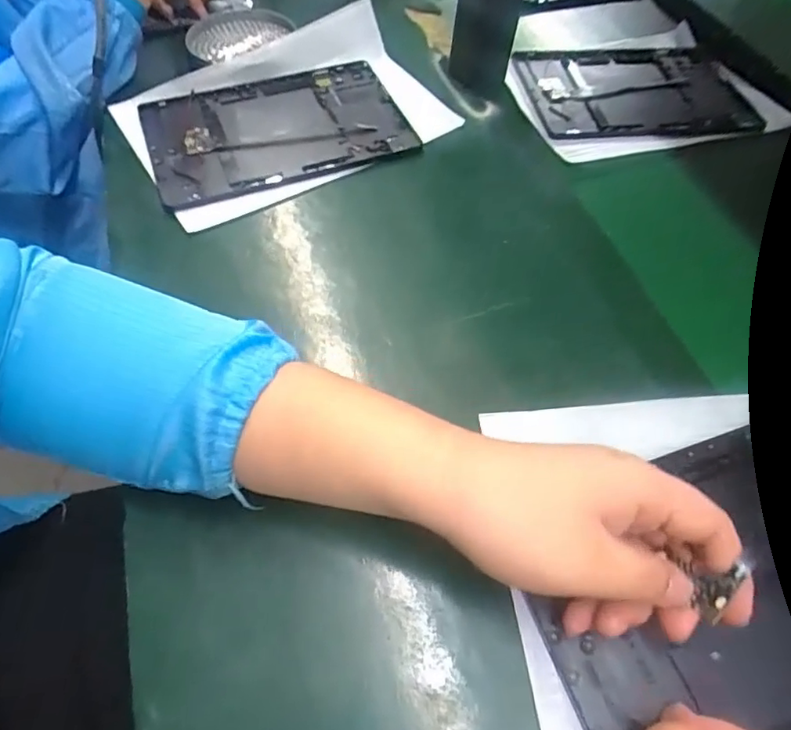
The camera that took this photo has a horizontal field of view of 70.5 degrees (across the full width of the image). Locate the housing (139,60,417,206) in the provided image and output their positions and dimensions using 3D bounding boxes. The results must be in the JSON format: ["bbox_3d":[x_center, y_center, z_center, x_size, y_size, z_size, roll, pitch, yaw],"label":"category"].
[{"bbox_3d":[-0.110,-0.220,0.525,0.232,0.009,0.157,-17,59,-11],"label":"housing"}]

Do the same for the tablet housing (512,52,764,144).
[{"bbox_3d":[0.260,-0.295,0.612,0.239,0.026,0.163,-7,58,-5],"label":"tablet housing"}]

